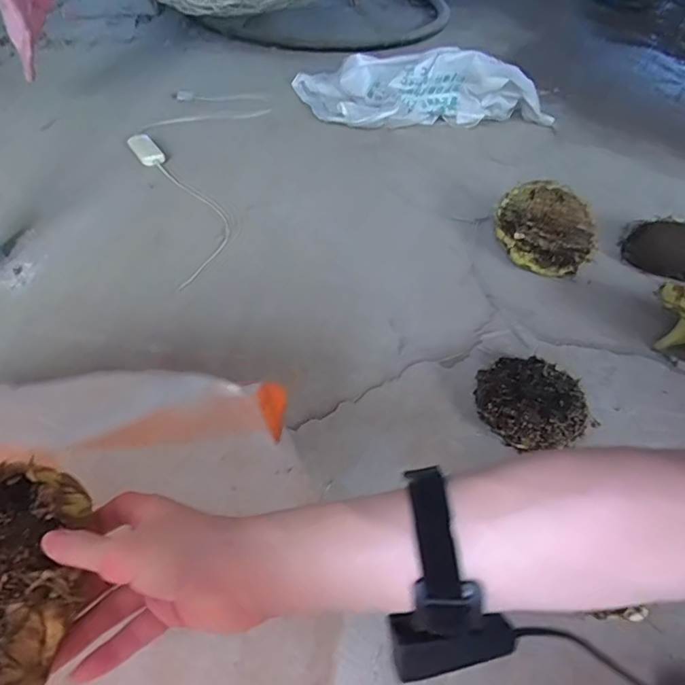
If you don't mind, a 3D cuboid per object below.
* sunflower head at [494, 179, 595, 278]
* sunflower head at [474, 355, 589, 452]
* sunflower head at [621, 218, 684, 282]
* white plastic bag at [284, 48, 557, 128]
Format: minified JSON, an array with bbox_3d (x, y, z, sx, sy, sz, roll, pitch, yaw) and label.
[{"bbox_3d":[0.388,-0.214,1.013,0.197,0.042,0.173,24,77,-3],"label":"sunflower head"},{"bbox_3d":[0.272,0.087,0.758,0.155,0.057,0.143,2,46,-2],"label":"sunflower head"},{"bbox_3d":[0.631,-0.181,1.025,0.164,0.050,0.131,28,51,21],"label":"sunflower head"},{"bbox_3d":[0.207,-0.665,1.388,0.706,0.162,0.295,7,46,3],"label":"white plastic bag"}]

